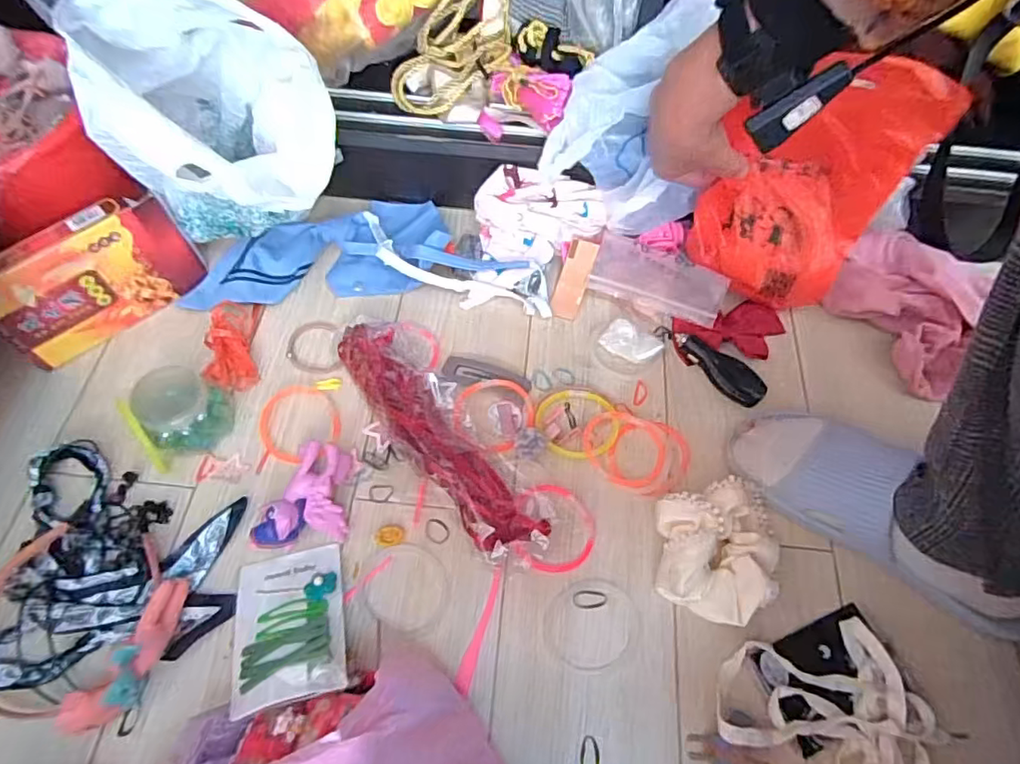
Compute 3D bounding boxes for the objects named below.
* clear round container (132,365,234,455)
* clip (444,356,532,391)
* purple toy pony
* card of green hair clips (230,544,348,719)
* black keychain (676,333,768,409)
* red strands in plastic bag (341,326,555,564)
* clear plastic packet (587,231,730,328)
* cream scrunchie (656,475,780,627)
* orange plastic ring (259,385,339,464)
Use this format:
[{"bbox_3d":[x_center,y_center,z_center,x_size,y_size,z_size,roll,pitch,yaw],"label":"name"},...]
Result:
[{"bbox_3d":[-0.273,0.020,0.480,0.070,0.047,0.063,37,67,18],"label":"clear round container"},{"bbox_3d":[-0.021,-0.009,0.532,0.080,0.012,0.029,13,62,6],"label":"clip"},{"bbox_3d":[-0.164,0.088,0.459,0.066,0.030,0.083,-4,61,-3],"label":"purple toy pony"},{"bbox_3d":[-0.155,0.170,0.407,0.072,0.017,0.113,-14,36,-8],"label":"card of green hair clips"},{"bbox_3d":[0.195,-0.014,0.538,0.092,0.015,0.035,37,67,17],"label":"black keychain"},{"bbox_3d":[-0.070,0.040,0.483,0.052,0.042,0.252,-35,67,-18],"label":"red strands in plastic bag"},{"bbox_3d":[0.143,-0.098,0.569,0.128,0.030,0.061,22,63,10],"label":"clear plastic packet"},{"bbox_3d":[0.159,0.122,0.444,0.093,0.042,0.106,20,63,10],"label":"cream scrunchie"},{"bbox_3d":[-0.185,0.034,0.502,0.066,0.004,0.071,0,61,-1],"label":"orange plastic ring"}]

